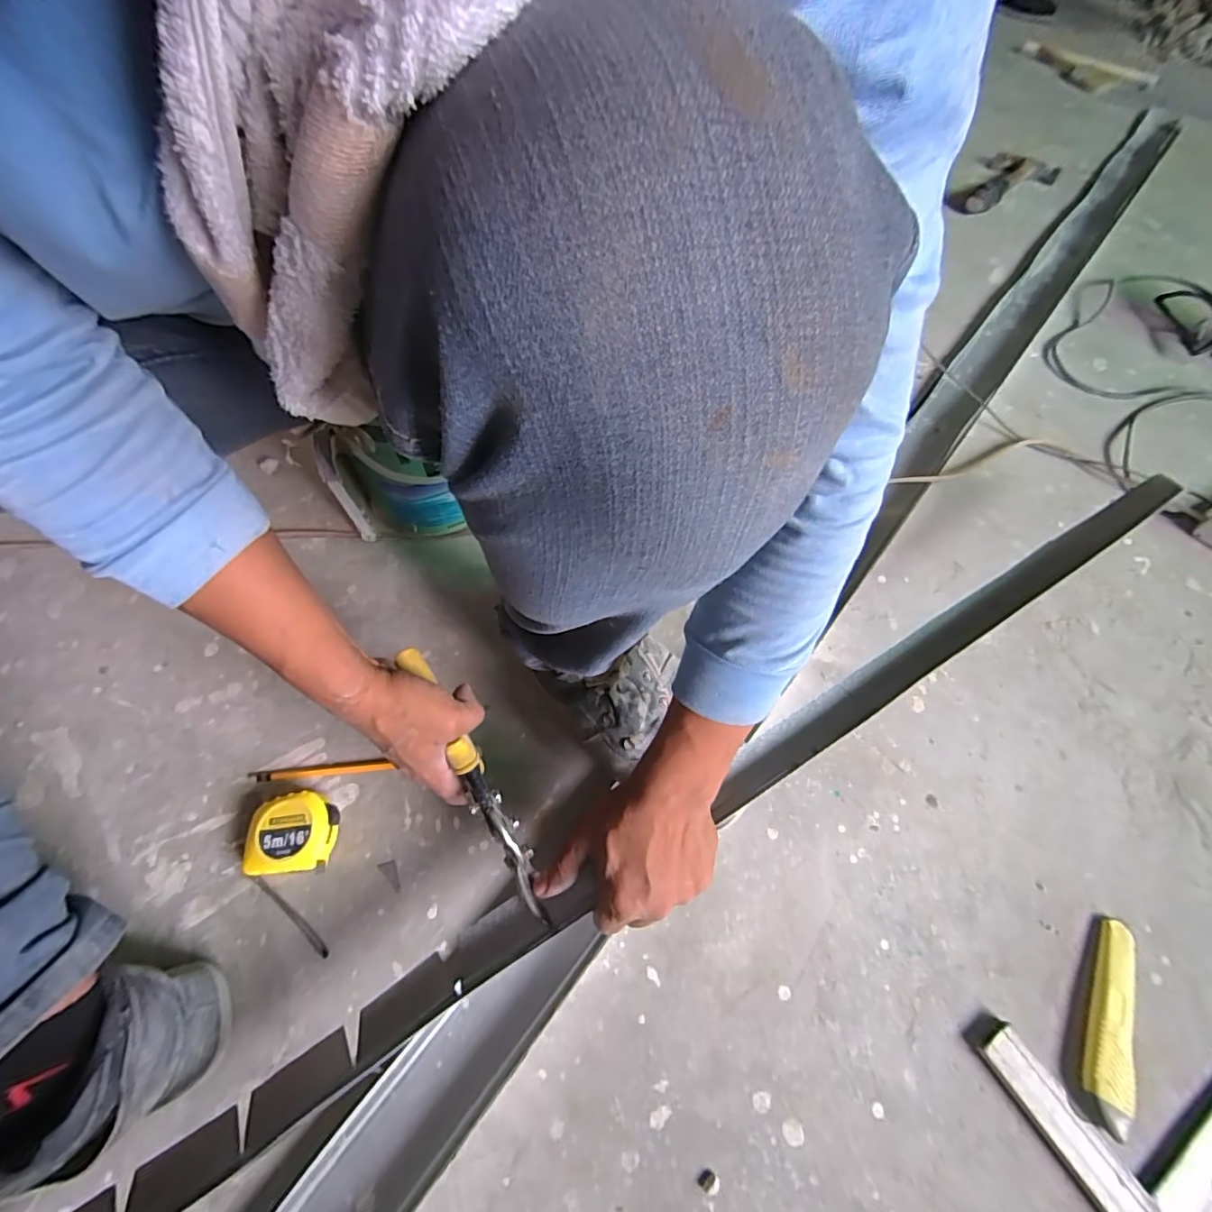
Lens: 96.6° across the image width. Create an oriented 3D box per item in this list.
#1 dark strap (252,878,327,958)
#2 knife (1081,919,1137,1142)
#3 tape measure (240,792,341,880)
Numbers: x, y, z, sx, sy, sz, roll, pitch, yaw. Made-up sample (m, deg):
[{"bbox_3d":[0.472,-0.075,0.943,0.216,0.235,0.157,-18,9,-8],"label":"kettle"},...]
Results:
[{"bbox_3d":[-0.277,0.271,0.472,0.098,0.008,0.008,35,67,15],"label":"dark strap"},{"bbox_3d":[0.421,0.344,0.451,0.030,0.022,0.156,25,65,11],"label":"knife"},{"bbox_3d":[-0.284,0.208,0.492,0.071,0.035,0.066,-2,63,-3],"label":"tape measure"}]

